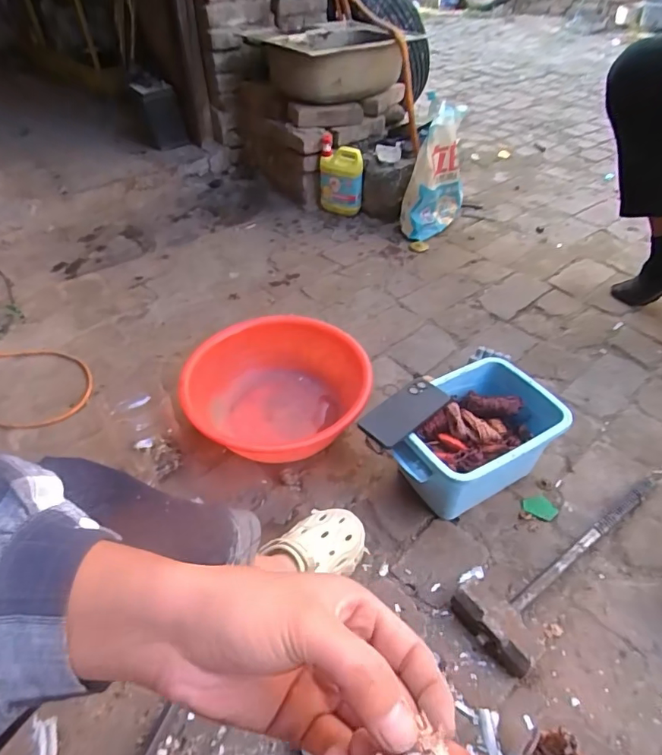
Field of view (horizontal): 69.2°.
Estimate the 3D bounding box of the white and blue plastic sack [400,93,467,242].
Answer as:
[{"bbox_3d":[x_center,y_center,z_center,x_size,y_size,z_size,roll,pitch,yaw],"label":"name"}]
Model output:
[{"bbox_3d":[0.307,-0.616,1.445,0.123,0.354,0.230,31,54,31],"label":"white and blue plastic sack"}]

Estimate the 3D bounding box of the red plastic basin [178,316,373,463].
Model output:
[{"bbox_3d":[-0.110,0.028,0.970,0.354,0.120,0.331,0,44,0],"label":"red plastic basin"}]

